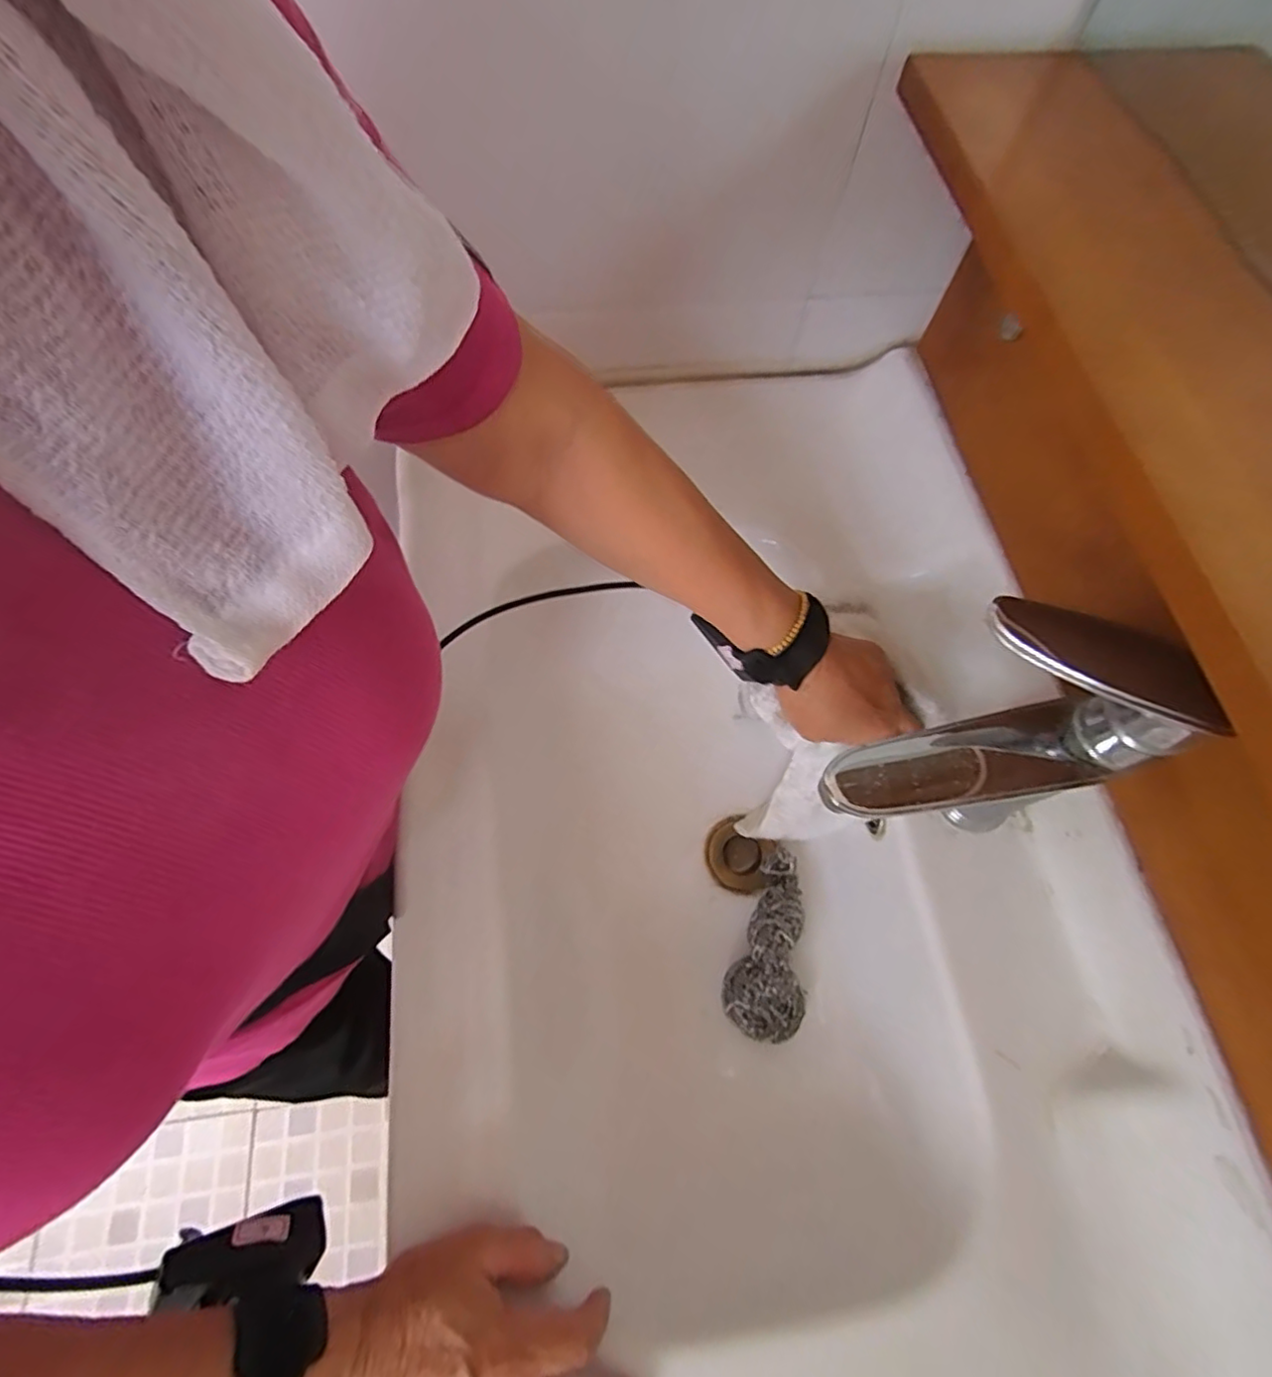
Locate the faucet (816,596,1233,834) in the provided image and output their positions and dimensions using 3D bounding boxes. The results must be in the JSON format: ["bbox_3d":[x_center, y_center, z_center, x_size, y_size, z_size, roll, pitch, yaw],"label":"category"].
[{"bbox_3d":[0.178,0.019,0.325,0.123,0.143,0.090,-14,68,-9],"label":"faucet"}]

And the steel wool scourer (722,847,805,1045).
[{"bbox_3d":[0.106,0.198,0.494,0.059,0.040,0.140,9,66,1],"label":"steel wool scourer"}]

